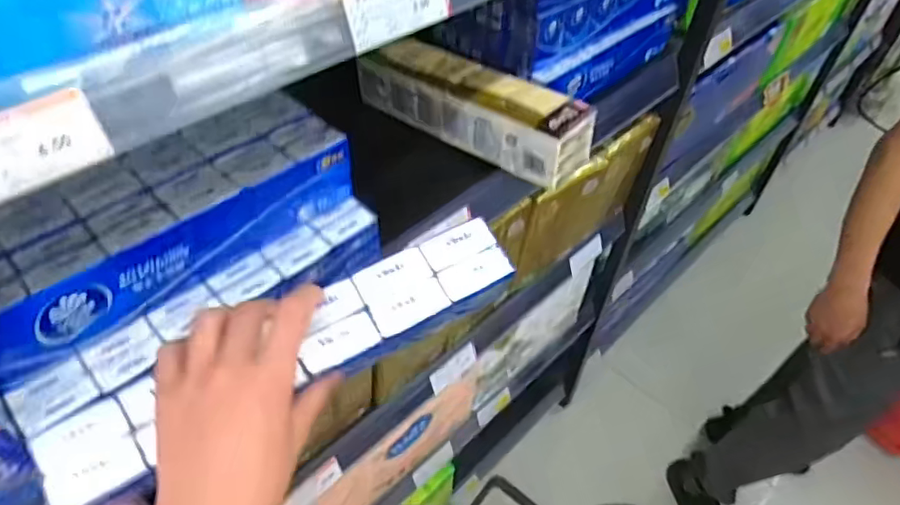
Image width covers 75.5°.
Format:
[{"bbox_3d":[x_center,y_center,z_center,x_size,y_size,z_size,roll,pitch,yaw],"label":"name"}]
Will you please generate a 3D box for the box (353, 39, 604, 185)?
[{"bbox_3d":[0.024,-0.189,0.729,0.322,0.085,0.082,32,54,25],"label":"box"}]

